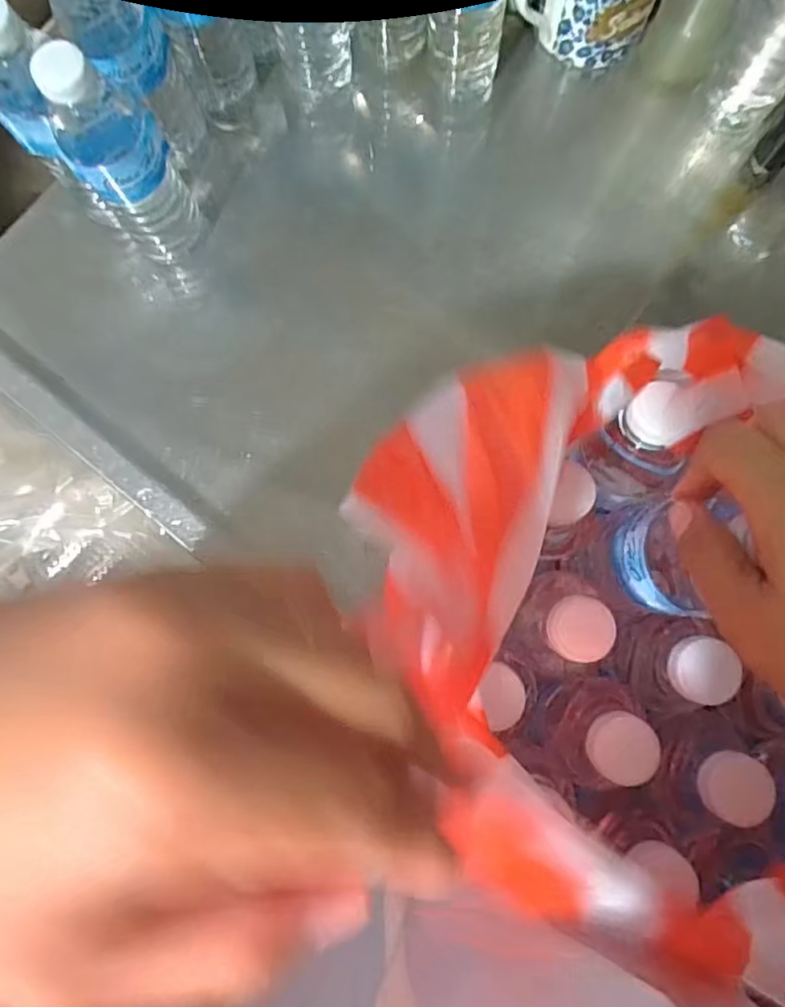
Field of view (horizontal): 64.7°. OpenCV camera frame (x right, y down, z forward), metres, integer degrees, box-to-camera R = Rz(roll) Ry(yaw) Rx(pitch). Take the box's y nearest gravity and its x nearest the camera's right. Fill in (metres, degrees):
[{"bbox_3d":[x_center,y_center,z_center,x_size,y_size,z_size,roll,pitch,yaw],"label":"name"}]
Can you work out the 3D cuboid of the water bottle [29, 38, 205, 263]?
[{"bbox_3d":[-0.188,-0.238,0.435,0.064,0.176,0.058,-32,82,-5],"label":"water bottle"}]

